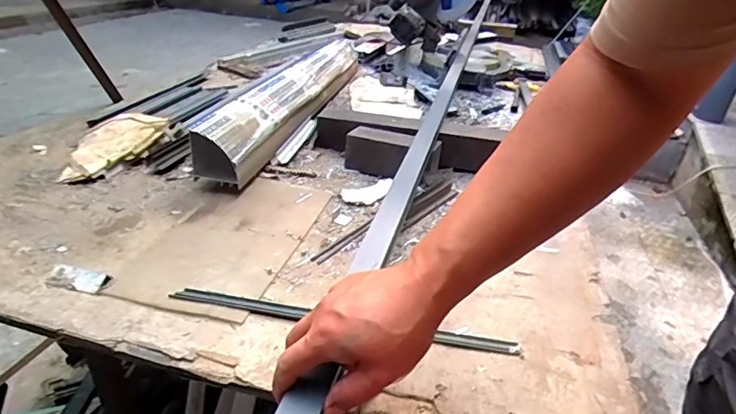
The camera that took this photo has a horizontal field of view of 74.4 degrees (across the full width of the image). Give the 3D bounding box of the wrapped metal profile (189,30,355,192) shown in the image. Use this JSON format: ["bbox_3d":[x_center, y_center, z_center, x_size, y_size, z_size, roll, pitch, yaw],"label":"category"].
[{"bbox_3d":[-0.169,-0.339,1.361,0.100,0.117,1.122,10,29,7],"label":"wrapped metal profile"}]

